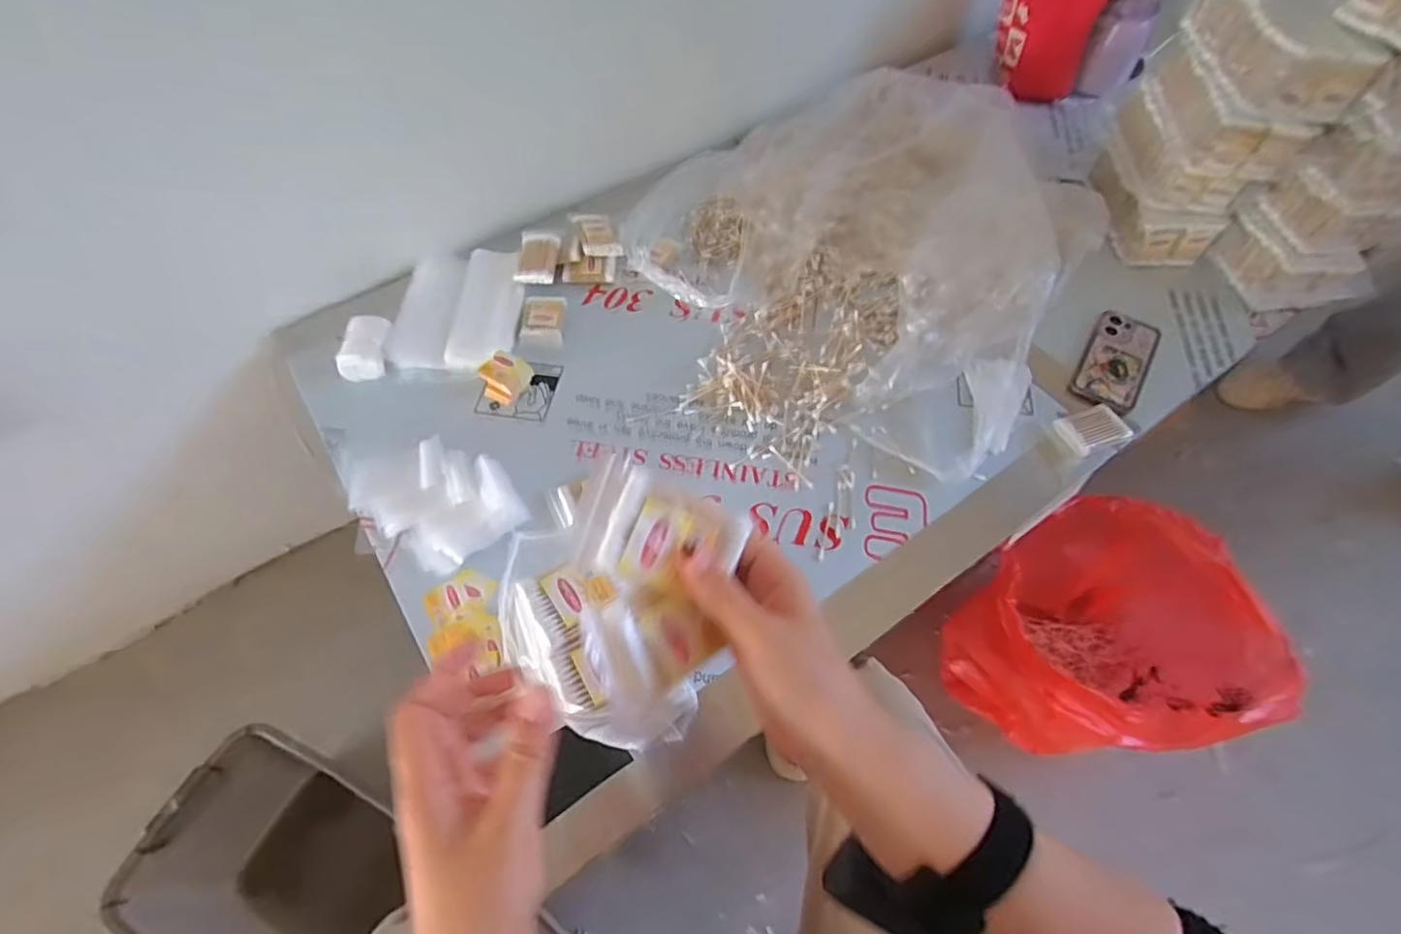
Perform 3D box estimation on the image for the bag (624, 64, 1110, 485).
[{"bbox_3d":[0.210,-0.346,0.847,0.571,0.145,0.714,20,61,12],"label":"bag"}]

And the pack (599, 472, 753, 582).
[{"bbox_3d":[-0.013,0.039,0.332,0.069,0.007,0.051,23,75,-7],"label":"pack"}]

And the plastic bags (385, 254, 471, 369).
[{"bbox_3d":[-0.368,-0.223,0.850,0.073,0.010,0.202,0,58,1],"label":"plastic bags"}]

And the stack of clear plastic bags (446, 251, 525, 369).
[{"bbox_3d":[-0.287,-0.220,0.847,0.086,0.013,0.199,1,58,1],"label":"stack of clear plastic bags"}]

